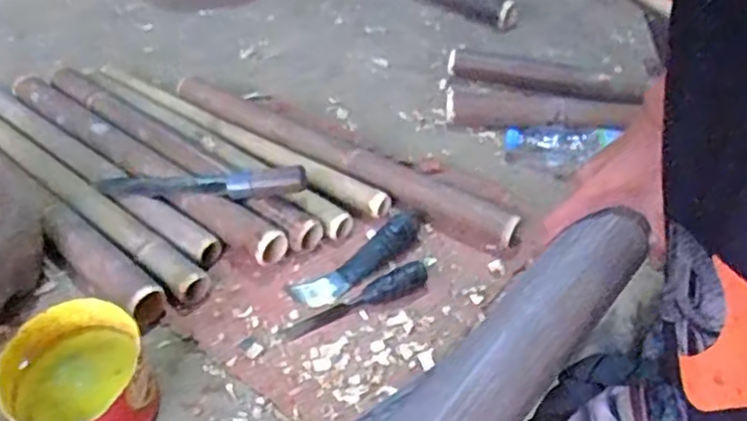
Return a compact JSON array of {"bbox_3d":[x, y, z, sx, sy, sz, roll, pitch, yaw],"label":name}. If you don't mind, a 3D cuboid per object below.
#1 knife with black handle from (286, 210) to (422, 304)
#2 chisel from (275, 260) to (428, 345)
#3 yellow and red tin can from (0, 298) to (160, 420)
[{"bbox_3d":[-0.016,0.067,0.940,0.207,0.036,0.057,-26,49,-27],"label":"knife with black handle"},{"bbox_3d":[-0.030,0.116,0.893,0.207,0.025,0.044,-23,46,-10],"label":"chisel"},{"bbox_3d":[-0.326,0.194,0.758,0.148,0.106,0.145,1,43,-1],"label":"yellow and red tin can"}]

